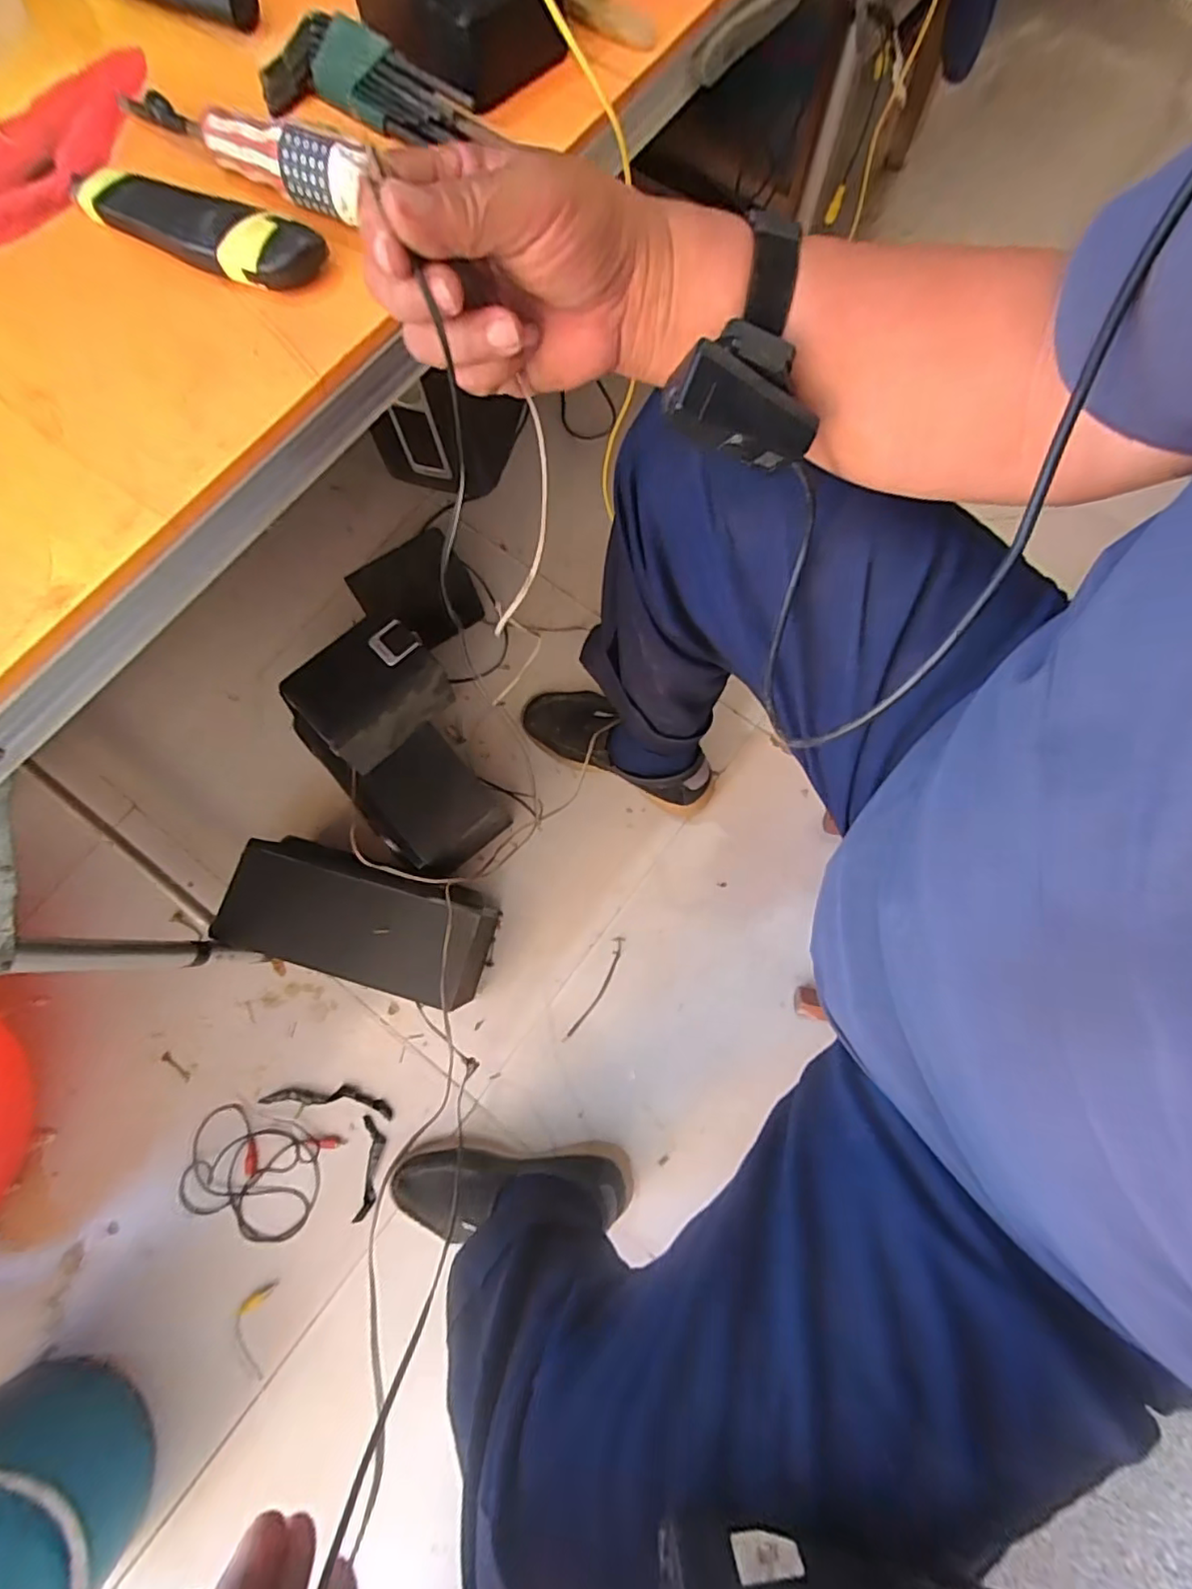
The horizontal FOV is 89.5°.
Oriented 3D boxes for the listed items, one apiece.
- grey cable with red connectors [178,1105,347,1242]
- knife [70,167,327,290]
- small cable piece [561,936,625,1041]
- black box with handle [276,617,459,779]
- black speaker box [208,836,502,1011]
[{"bbox_3d":[-0.398,0.445,0.703,0.164,0.015,0.123,15,78,4],"label":"grey cable with red connectors"},{"bbox_3d":[-0.218,-0.307,0.321,0.149,0.019,0.034,25,78,6],"label":"knife"},{"bbox_3d":[0.000,0.245,0.753,0.021,0.004,0.144,27,85,0],"label":"small cable piece"},{"bbox_3d":[-0.240,-0.108,0.645,0.143,0.096,0.097,-44,81,-9],"label":"black box with handle"},{"bbox_3d":[-0.263,0.144,0.697,0.271,0.117,0.126,16,78,4],"label":"black speaker box"}]

